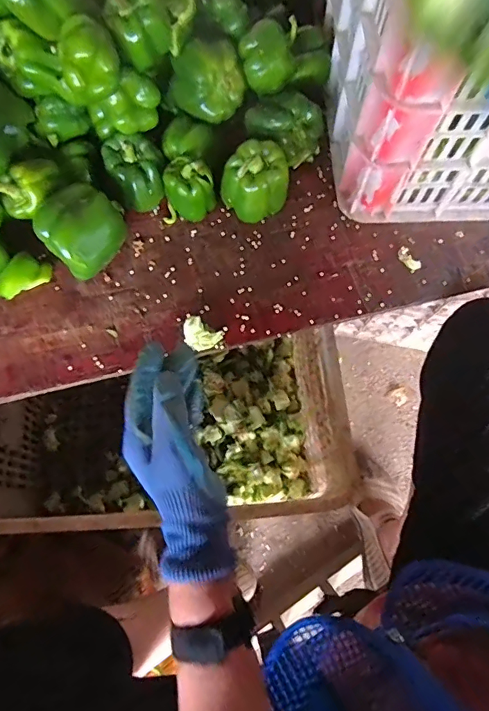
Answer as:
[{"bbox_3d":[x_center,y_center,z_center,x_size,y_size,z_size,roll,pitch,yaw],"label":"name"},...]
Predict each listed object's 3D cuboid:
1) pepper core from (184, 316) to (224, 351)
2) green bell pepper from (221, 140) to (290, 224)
[{"bbox_3d":[-0.052,-0.024,0.528,0.045,0.018,0.035,24,71,7],"label":"pepper core"},{"bbox_3d":[0.013,-0.211,0.559,0.078,0.081,0.069,4,69,0],"label":"green bell pepper"}]

